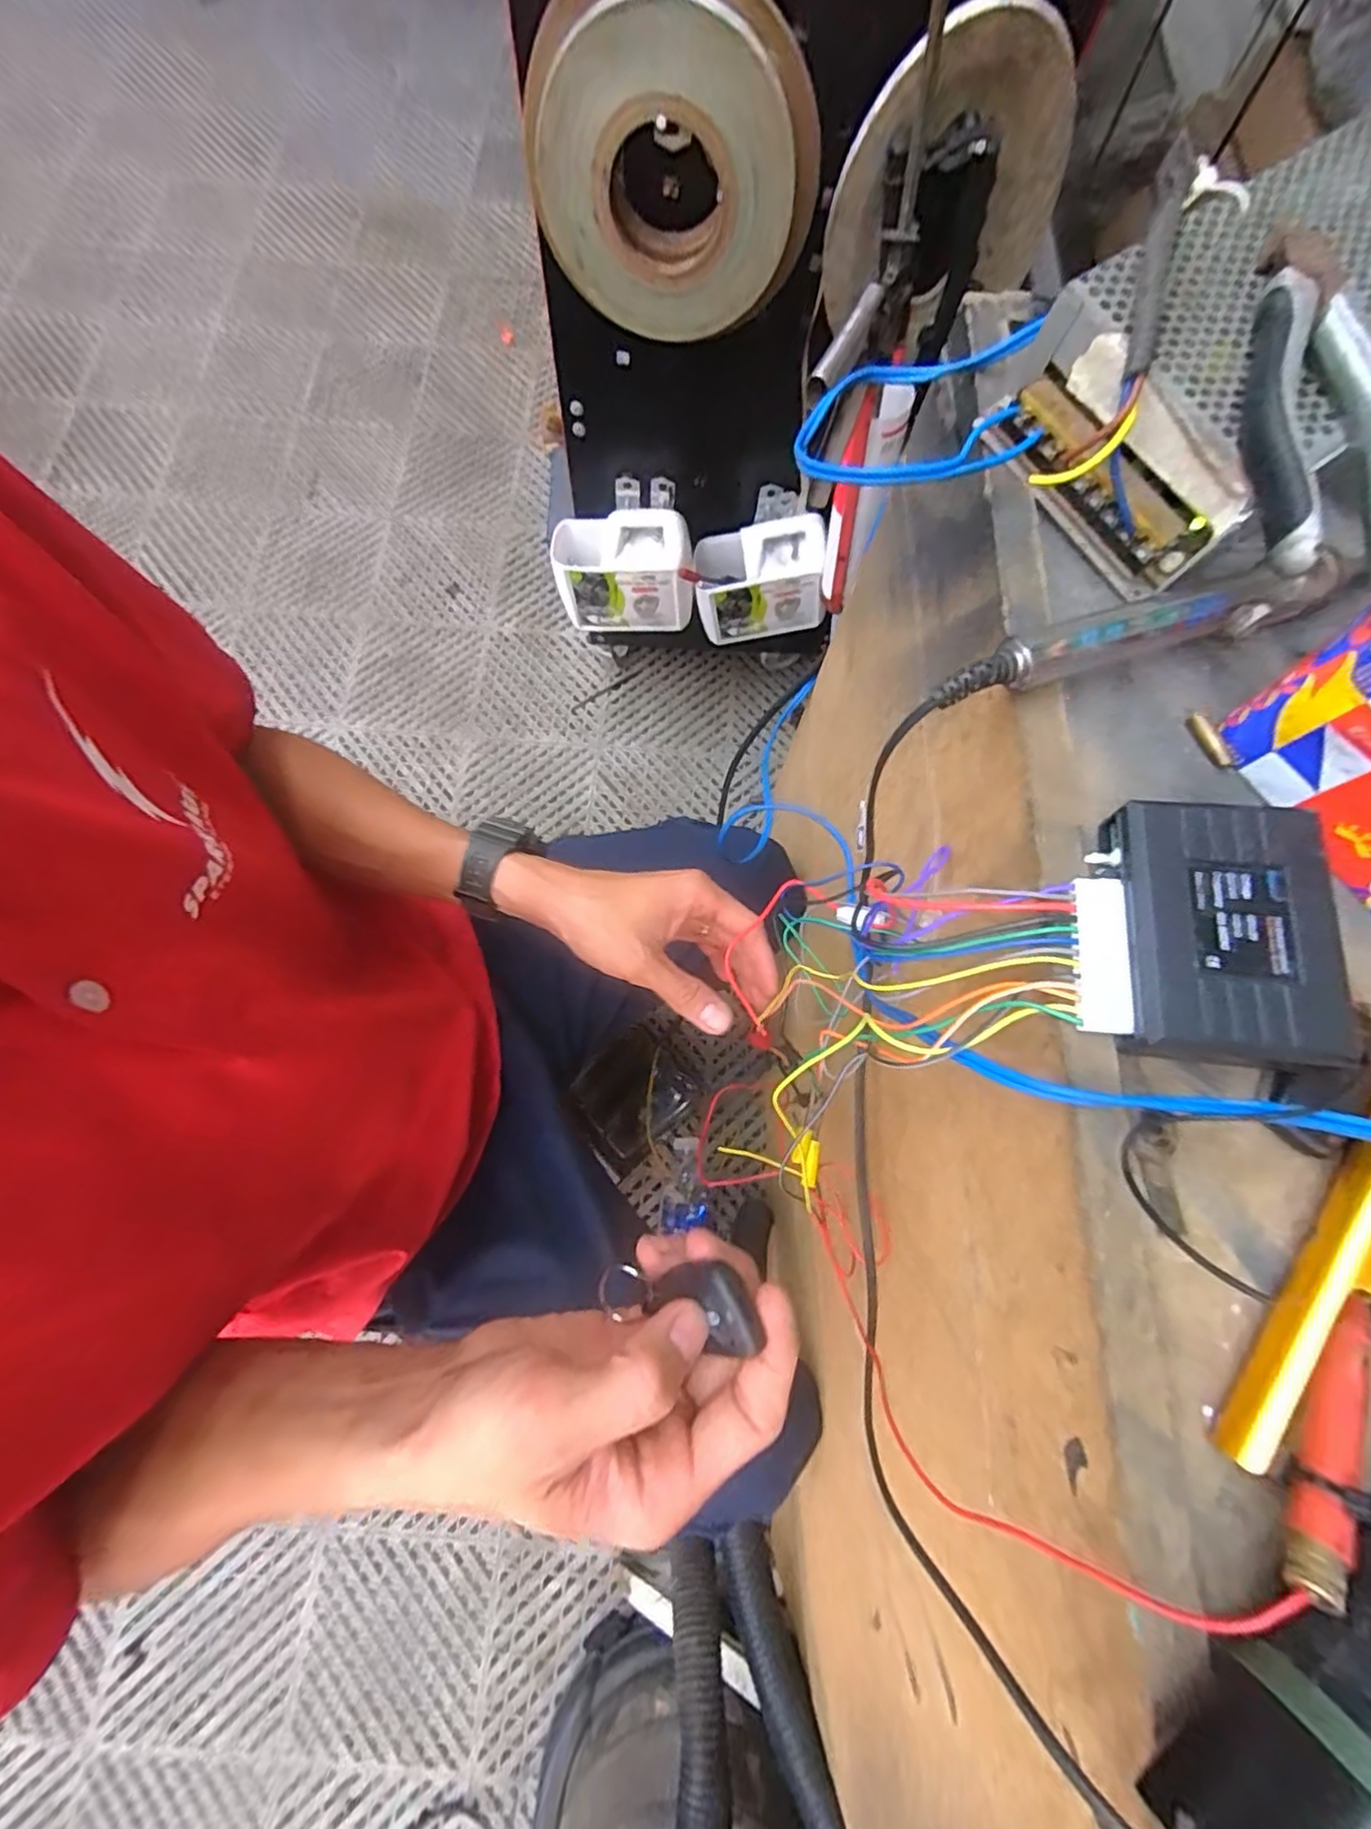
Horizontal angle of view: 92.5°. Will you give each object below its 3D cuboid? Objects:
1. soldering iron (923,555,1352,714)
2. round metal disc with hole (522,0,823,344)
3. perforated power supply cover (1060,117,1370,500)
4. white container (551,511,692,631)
[{"bbox_3d":[0.178,-0.110,0.255,0.170,0.017,0.020,-17,75,-6],"label":"soldering iron"},{"bbox_3d":[-0.009,-0.488,0.431,0.183,0.165,0.053,17,75,3],"label":"round metal disc with hole"},{"bbox_3d":[0.247,-0.240,0.269,0.195,0.046,0.115,-35,78,-10],"label":"perforated power supply cover"},{"bbox_3d":[-0.070,-0.388,0.737,0.153,0.123,0.076,3,74,0],"label":"white container"}]

